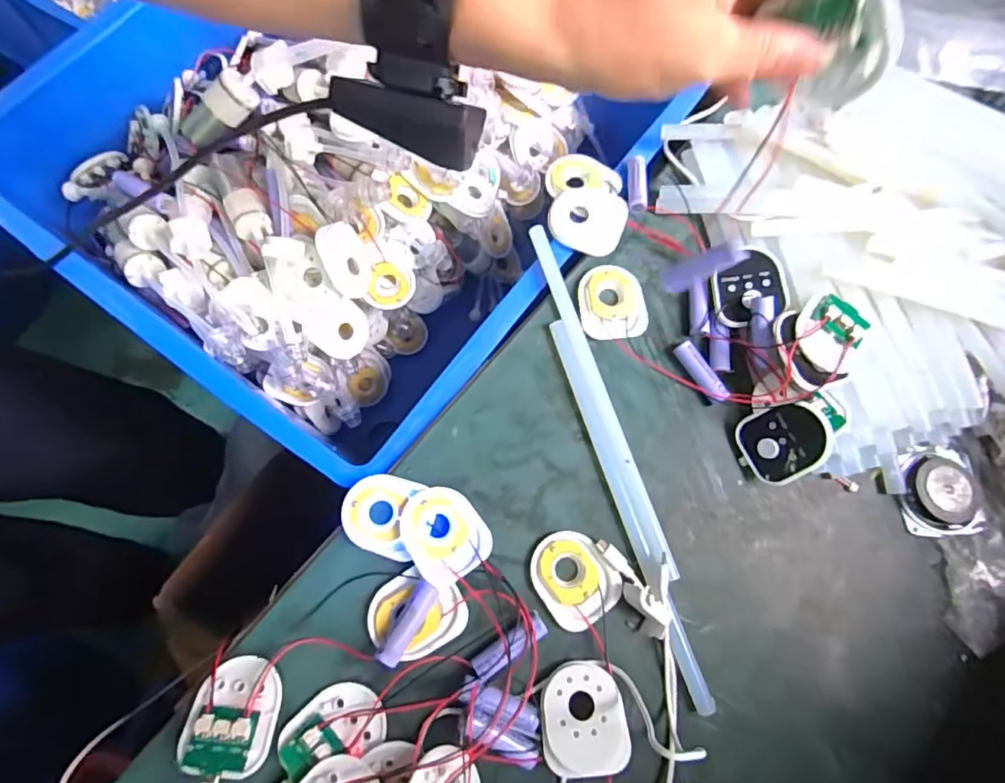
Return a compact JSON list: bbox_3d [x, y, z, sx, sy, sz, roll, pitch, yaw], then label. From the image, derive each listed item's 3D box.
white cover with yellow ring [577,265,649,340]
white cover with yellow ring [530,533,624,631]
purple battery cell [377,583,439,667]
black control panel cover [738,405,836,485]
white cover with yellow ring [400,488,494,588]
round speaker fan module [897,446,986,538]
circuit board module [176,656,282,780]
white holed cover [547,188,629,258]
[{"bbox_3d":[0.082,-0.066,0.410,0.049,0.007,0.057,-1,77,-7],"label":"white cover with yellow ring"},{"bbox_3d":[0.047,0.121,0.358,0.047,0.011,0.056,-35,83,-13],"label":"white cover with yellow ring"},{"bbox_3d":[-0.057,0.139,0.331,0.016,0.016,0.049,31,75,1],"label":"purple battery cell"},{"bbox_3d":[0.187,0.034,0.365,0.007,0.057,0.047,-5,70,-47],"label":"black control panel cover"},{"bbox_3d":[-0.037,0.089,0.349,0.048,0.018,0.057,-31,75,-12],"label":"white cover with yellow ring"},{"bbox_3d":[0.307,0.069,0.386,0.054,0.015,0.061,-1,77,-7],"label":"round speaker fan module"},{"bbox_3d":[-0.151,0.179,0.306,0.048,0.011,0.057,3,51,4],"label":"circuit board module"},{"bbox_3d":[0.066,-0.134,0.428,0.057,0.008,0.051,22,89,11],"label":"white holed cover"}]

